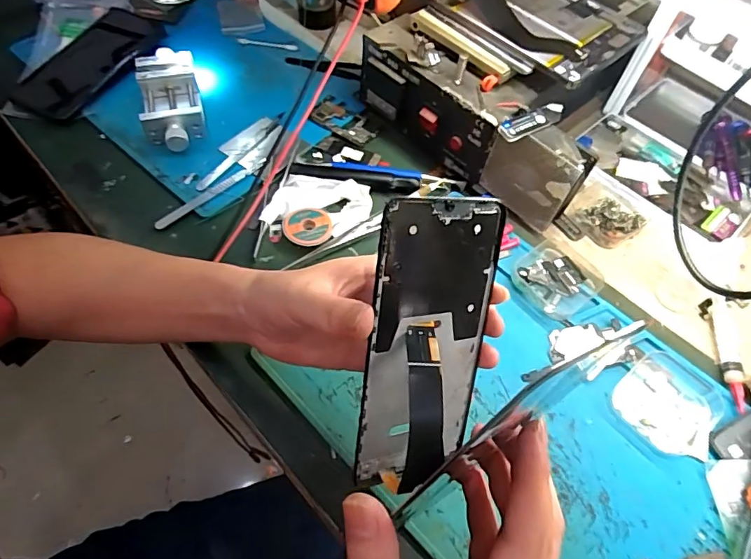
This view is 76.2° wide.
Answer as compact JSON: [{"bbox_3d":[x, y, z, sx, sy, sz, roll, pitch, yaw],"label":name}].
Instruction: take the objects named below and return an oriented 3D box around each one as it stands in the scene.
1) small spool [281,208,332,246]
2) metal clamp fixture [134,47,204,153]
[{"bbox_3d":[-0.061,-0.046,0.431,0.041,0.012,0.040,1,58,-2],"label":"small spool"},{"bbox_3d":[-0.209,-0.182,0.489,0.058,0.034,0.128,-14,60,-12],"label":"metal clamp fixture"}]

